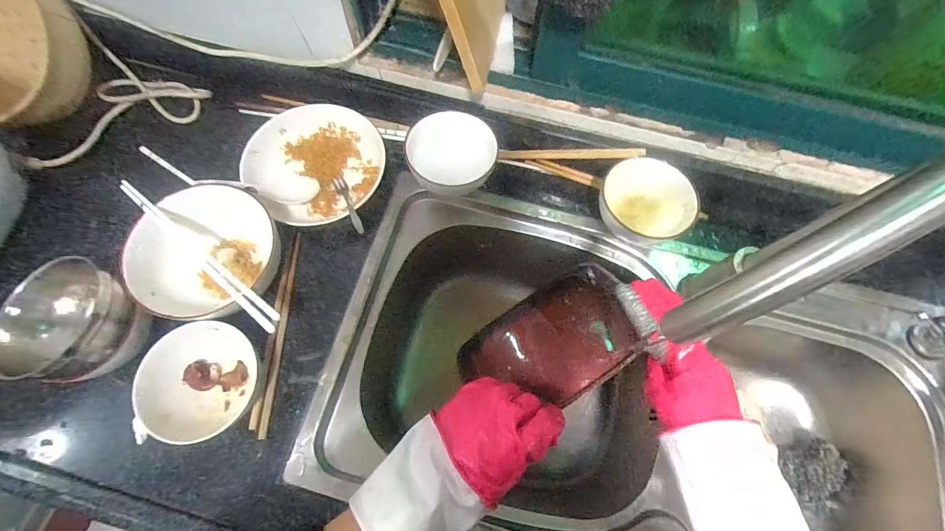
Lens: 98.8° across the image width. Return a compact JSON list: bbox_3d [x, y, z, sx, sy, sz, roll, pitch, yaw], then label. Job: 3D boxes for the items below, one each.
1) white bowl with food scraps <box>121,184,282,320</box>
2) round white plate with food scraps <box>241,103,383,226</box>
[{"bbox_3d":[-0.282,-0.015,0.453,0.143,0.088,0.148,1,69,-1],"label":"white bowl with food scraps"},{"bbox_3d":[-0.201,-0.136,0.522,0.166,0.032,0.167,-18,71,-8],"label":"round white plate with food scraps"}]

